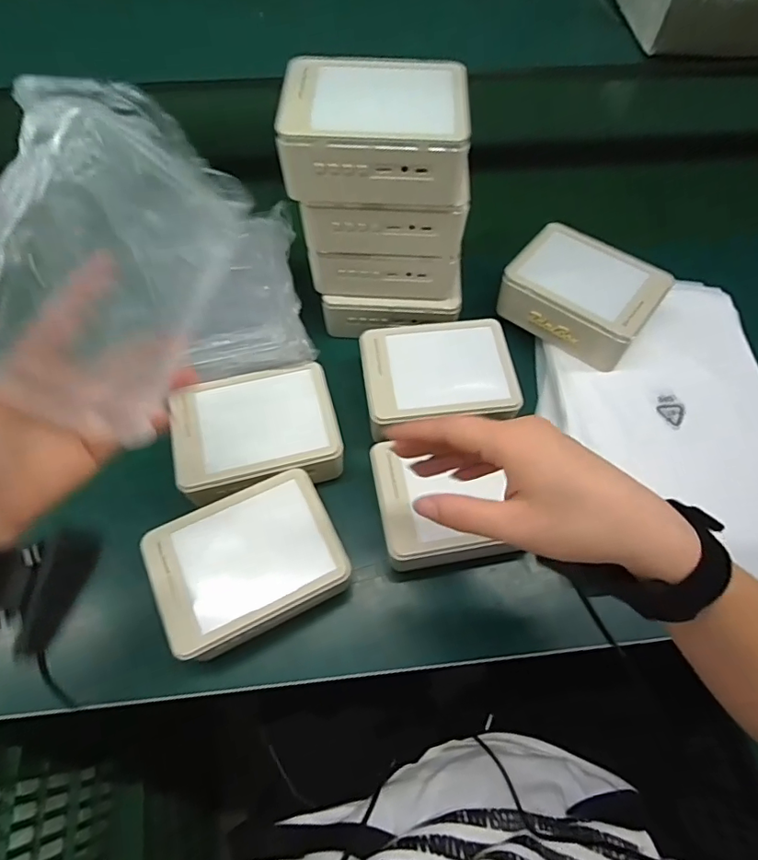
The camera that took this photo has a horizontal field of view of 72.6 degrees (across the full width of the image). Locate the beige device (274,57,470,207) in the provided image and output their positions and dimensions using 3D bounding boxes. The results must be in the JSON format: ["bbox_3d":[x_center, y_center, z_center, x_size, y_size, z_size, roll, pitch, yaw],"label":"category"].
[{"bbox_3d":[-0.002,-0.240,0.414,0.144,0.065,0.104,1,61,0],"label":"beige device"}]

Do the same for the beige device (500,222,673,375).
[{"bbox_3d":[0.210,-0.145,0.537,0.144,0.053,0.111,36,67,18],"label":"beige device"}]

